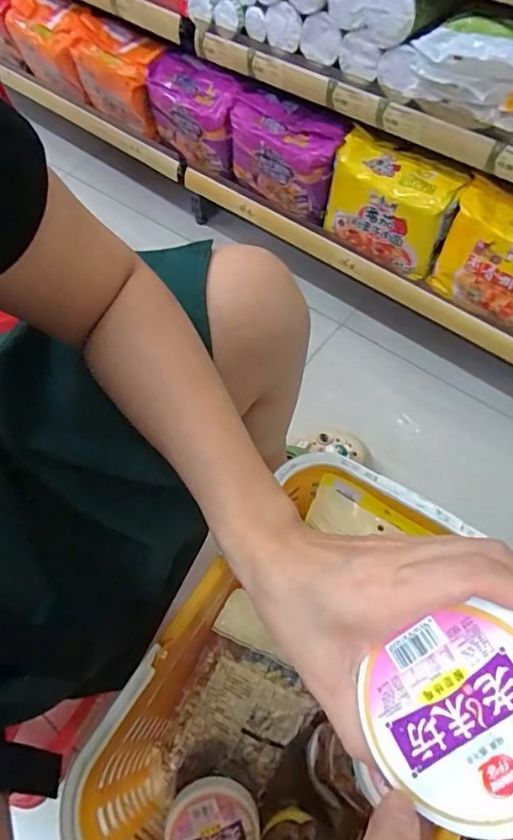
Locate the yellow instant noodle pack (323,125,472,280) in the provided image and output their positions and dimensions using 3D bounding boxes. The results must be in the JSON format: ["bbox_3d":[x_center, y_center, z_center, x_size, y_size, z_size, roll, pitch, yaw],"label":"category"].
[{"bbox_3d":[0.211,-0.339,0.801,0.196,0.146,0.075,31,66,18],"label":"yellow instant noodle pack"}]

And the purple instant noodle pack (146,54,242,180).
[{"bbox_3d":[-0.109,-0.557,0.923,0.196,0.149,0.077,36,67,20],"label":"purple instant noodle pack"}]

